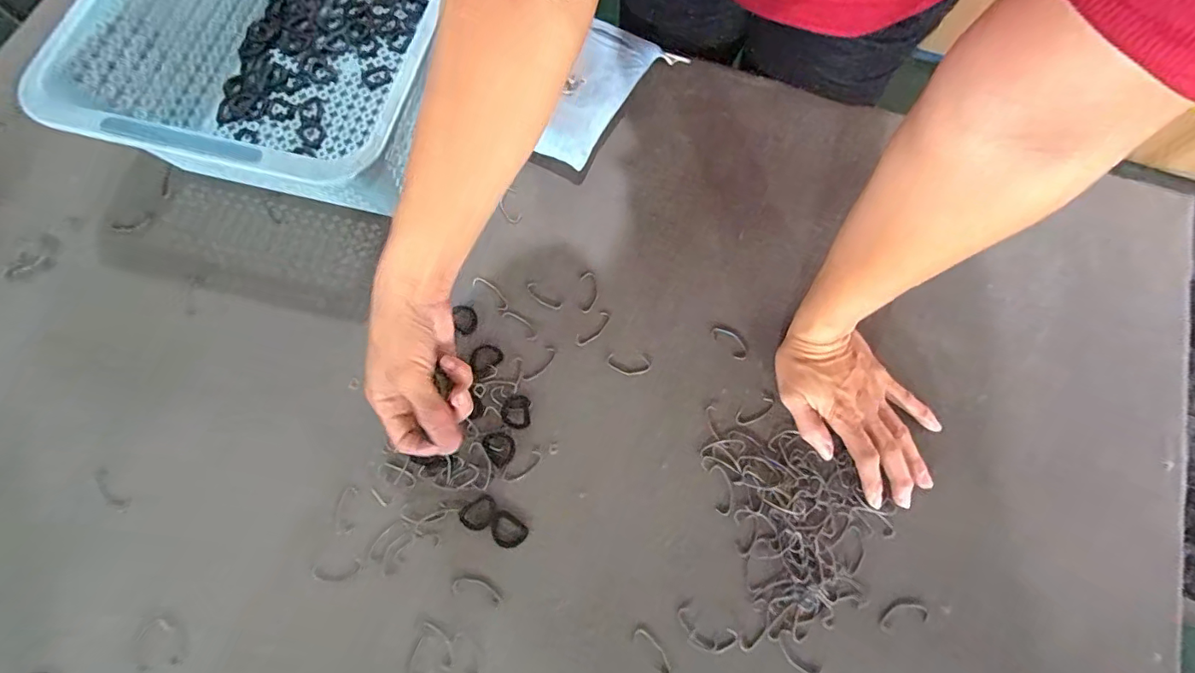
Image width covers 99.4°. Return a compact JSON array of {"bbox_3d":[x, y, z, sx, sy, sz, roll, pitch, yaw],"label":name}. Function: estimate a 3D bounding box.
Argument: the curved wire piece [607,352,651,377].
[{"bbox_3d":[0.027,0.023,0.435,0.037,0.004,0.021,-2,73,-1],"label":"curved wire piece"}]

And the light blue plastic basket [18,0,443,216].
[{"bbox_3d":[-0.260,-0.296,0.476,0.286,0.119,0.377,13,73,4],"label":"light blue plastic basket"}]

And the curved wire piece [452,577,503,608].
[{"bbox_3d":[-0.091,0.194,0.387,0.039,0.004,0.014,17,73,5],"label":"curved wire piece"}]

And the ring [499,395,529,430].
[{"bbox_3d":[-0.069,0.063,0.425,0.025,0.004,0.029,-3,73,-1],"label":"ring"}]

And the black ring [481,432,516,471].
[{"bbox_3d":[-0.082,0.092,0.419,0.029,0.004,0.026,34,76,10],"label":"black ring"}]

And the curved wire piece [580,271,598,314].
[{"bbox_3d":[-0.007,-0.041,0.458,0.016,0.004,0.041,-4,73,-1],"label":"curved wire piece"}]

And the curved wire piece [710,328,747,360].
[{"bbox_3d":[0.115,0.004,0.438,0.016,0.004,0.037,-43,77,-12],"label":"curved wire piece"}]

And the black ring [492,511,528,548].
[{"bbox_3d":[-0.071,0.152,0.397,0.029,0.004,0.023,34,76,10],"label":"black ring"}]

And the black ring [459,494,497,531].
[{"bbox_3d":[-0.094,0.140,0.402,0.029,0.004,0.022,-34,76,-10],"label":"black ring"}]

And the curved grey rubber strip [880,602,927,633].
[{"bbox_3d":[0.226,0.206,0.376,0.036,0.004,0.016,-15,73,-5],"label":"curved grey rubber strip"}]

